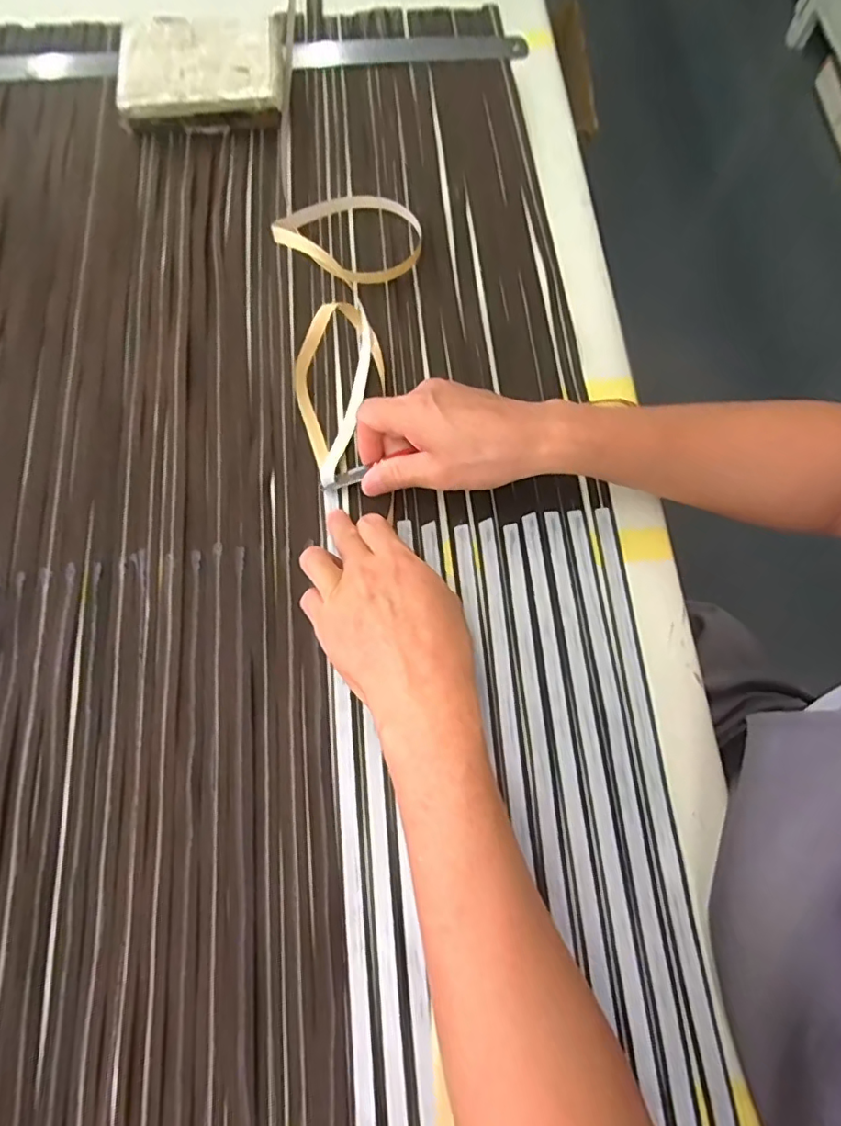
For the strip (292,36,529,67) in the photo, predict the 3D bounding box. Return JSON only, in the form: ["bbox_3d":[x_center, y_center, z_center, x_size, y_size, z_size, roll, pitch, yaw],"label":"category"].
[{"bbox_3d":[-0.010,-0.487,0.522,0.219,0.010,0.031,-5,72,-3],"label":"strip"}]

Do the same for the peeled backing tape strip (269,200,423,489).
[{"bbox_3d":[-0.054,-0.192,0.410,0.106,0.052,0.261,0,72,-1],"label":"peeled backing tape strip"}]

